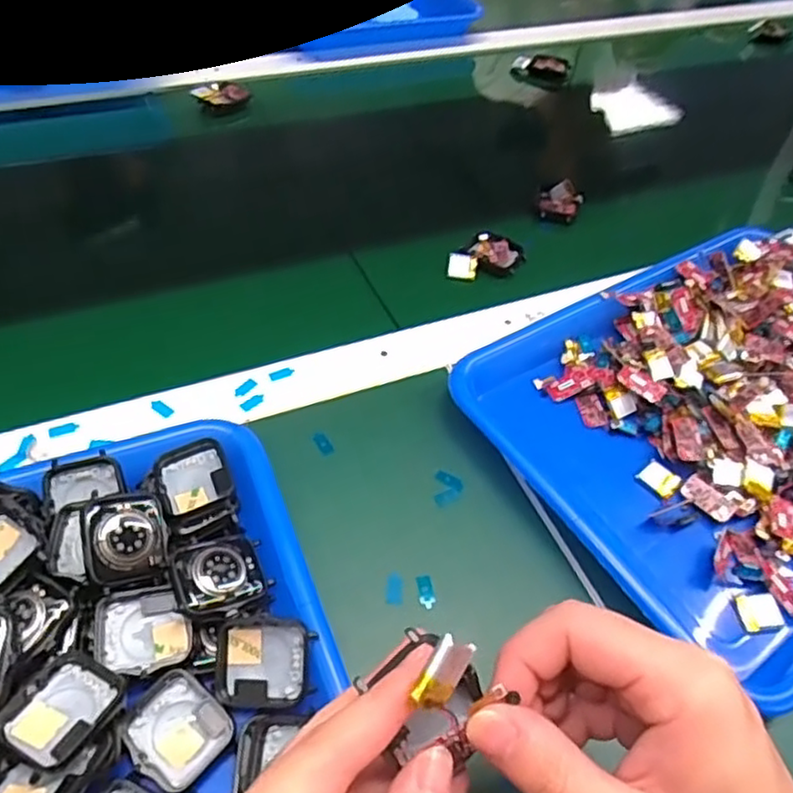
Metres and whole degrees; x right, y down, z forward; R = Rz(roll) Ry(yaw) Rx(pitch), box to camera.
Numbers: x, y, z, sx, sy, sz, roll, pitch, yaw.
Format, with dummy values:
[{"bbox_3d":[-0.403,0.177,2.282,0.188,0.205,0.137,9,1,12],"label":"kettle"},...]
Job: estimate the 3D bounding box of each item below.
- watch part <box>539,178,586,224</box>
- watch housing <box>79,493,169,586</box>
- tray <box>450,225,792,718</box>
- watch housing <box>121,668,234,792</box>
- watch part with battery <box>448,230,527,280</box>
[{"bbox_3d":[0.147,-0.175,0.600,0.037,0.020,0.037,3,51,-4],"label":"watch part"},{"bbox_3d":[-0.129,0.067,0.320,0.037,0.008,0.042,3,62,-31],"label":"watch housing"},{"bbox_3d":[0.227,0.013,0.436,0.321,0.037,0.250,-25,58,-24],"label":"tray"},{"bbox_3d":[-0.095,0.145,0.292,0.039,0.010,0.037,36,56,21],"label":"watch housing"},{"bbox_3d":[0.071,-0.109,0.536,0.042,0.013,0.060,38,57,22],"label":"watch part with battery"}]

